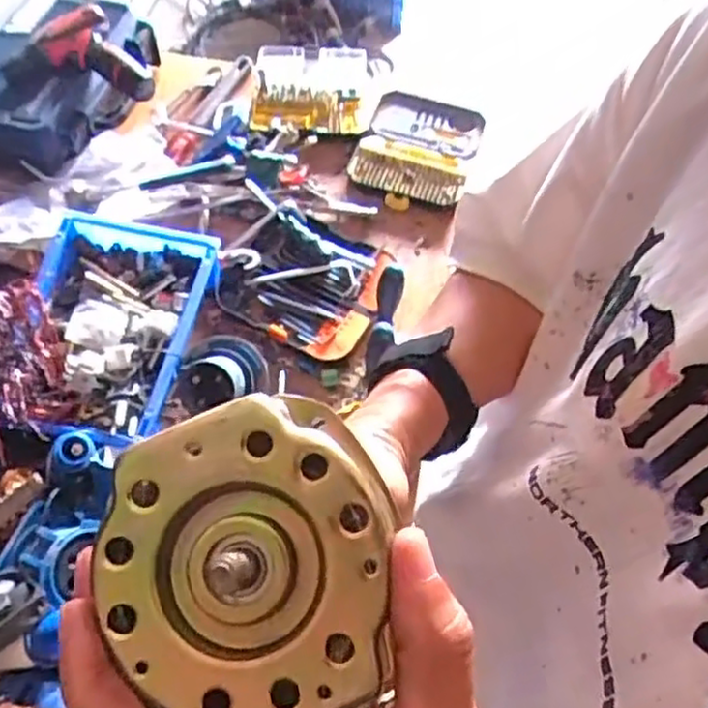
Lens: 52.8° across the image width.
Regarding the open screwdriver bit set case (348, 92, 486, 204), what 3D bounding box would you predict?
[{"bbox_3d":[0.113,-0.361,1.213,0.186,0.025,0.220,16,59,10],"label":"open screwdriver bit set case"}]

